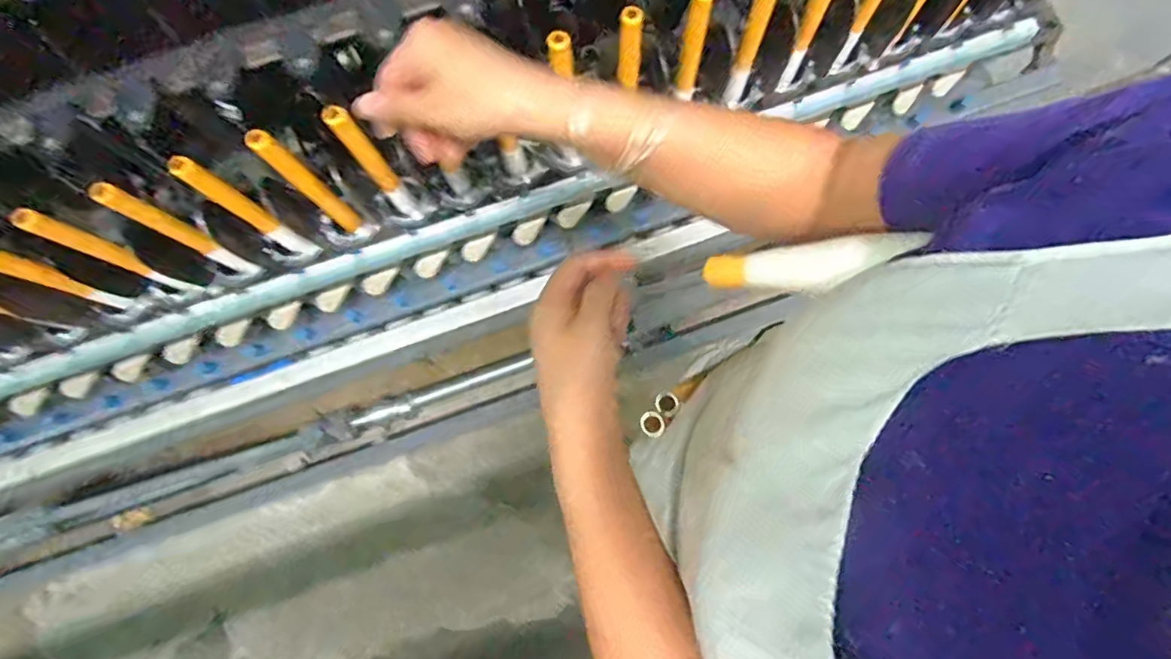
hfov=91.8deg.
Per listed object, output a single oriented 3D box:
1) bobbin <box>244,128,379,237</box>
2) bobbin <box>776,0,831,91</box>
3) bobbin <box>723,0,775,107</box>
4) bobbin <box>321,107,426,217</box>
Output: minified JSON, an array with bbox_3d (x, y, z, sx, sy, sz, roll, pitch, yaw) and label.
[{"bbox_3d":[-0.275,-0.143,0.587,0.030,0.211,0.023,36,82,8],"label":"bobbin"},{"bbox_3d":[0.243,-0.329,0.609,0.018,0.195,0.023,11,79,4],"label":"bobbin"},{"bbox_3d":[0.177,-0.309,0.605,0.022,0.189,0.021,18,80,5],"label":"bobbin"},{"bbox_3d":[-0.214,-0.166,0.593,0.031,0.194,0.021,42,83,9],"label":"bobbin"}]

